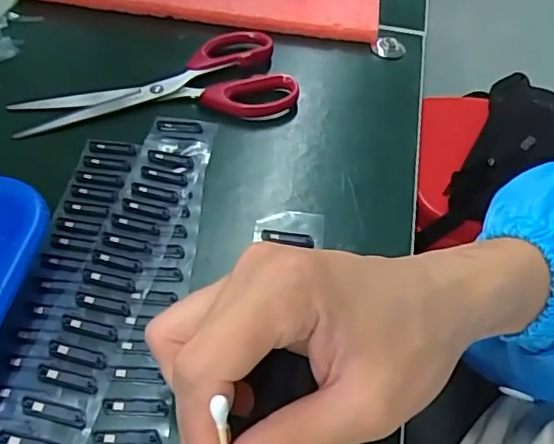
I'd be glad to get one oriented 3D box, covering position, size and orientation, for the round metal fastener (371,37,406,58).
[{"bbox_3d":[0.080,-0.124,0.421,0.023,0.007,0.015,6,52,0],"label":"round metal fastener"}]

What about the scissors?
[{"bbox_3d":[-0.076,-0.087,0.373,0.169,0.010,0.076,-10,53,-12],"label":"scissors"}]

